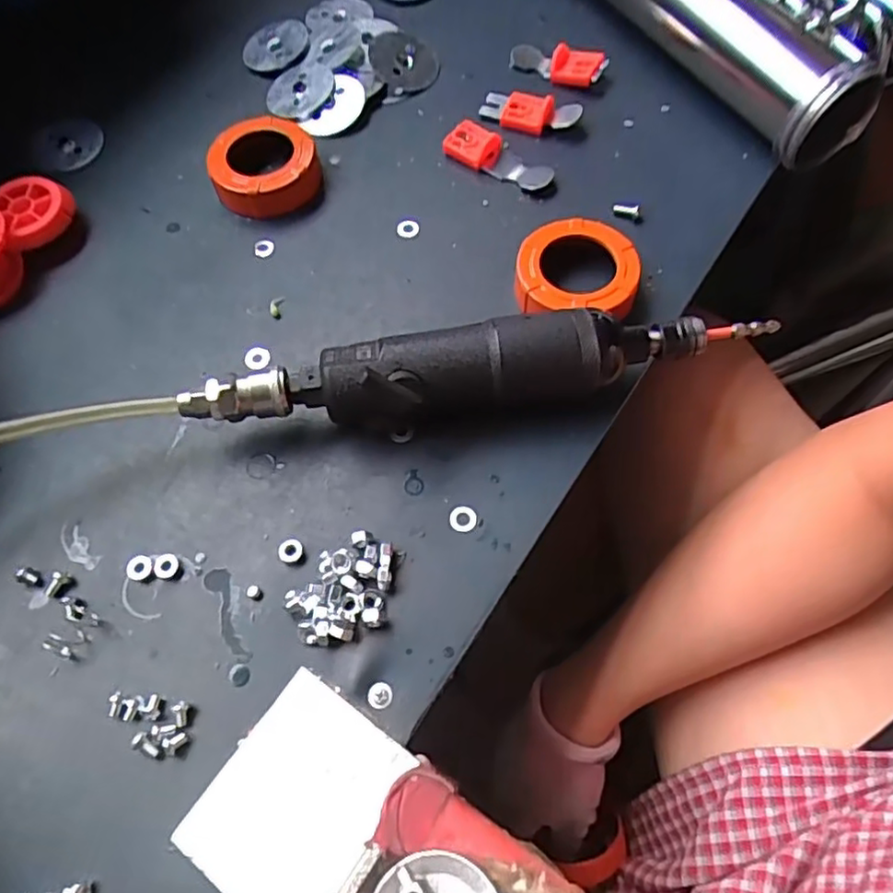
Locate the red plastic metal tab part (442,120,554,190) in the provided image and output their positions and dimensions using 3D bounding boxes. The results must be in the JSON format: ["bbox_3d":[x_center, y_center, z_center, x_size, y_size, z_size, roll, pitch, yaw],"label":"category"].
[{"bbox_3d":[0.033,-0.176,0.395,0.070,0.017,0.025,28,68,15],"label":"red plastic metal tab part"}]

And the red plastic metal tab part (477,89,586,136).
[{"bbox_3d":[0.053,-0.210,0.409,0.062,0.018,0.019,20,66,11],"label":"red plastic metal tab part"}]

